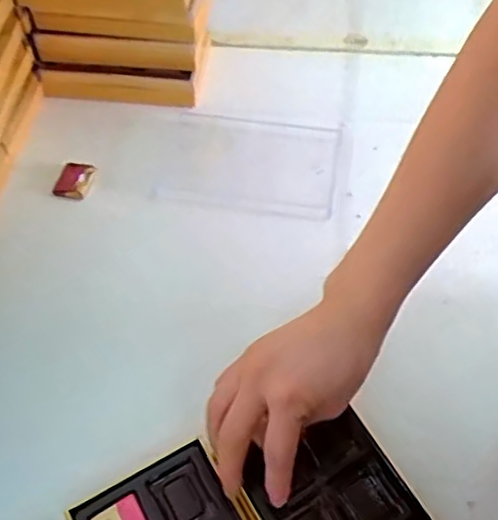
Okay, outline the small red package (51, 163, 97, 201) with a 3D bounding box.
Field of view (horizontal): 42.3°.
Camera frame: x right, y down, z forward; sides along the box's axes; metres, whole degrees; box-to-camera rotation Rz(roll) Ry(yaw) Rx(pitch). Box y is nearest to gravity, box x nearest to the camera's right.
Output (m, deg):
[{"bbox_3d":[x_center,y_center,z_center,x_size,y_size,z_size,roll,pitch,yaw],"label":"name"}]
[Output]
[{"bbox_3d":[-0.169,-0.077,0.622,0.034,0.007,0.039,12,56,7],"label":"small red package"}]

